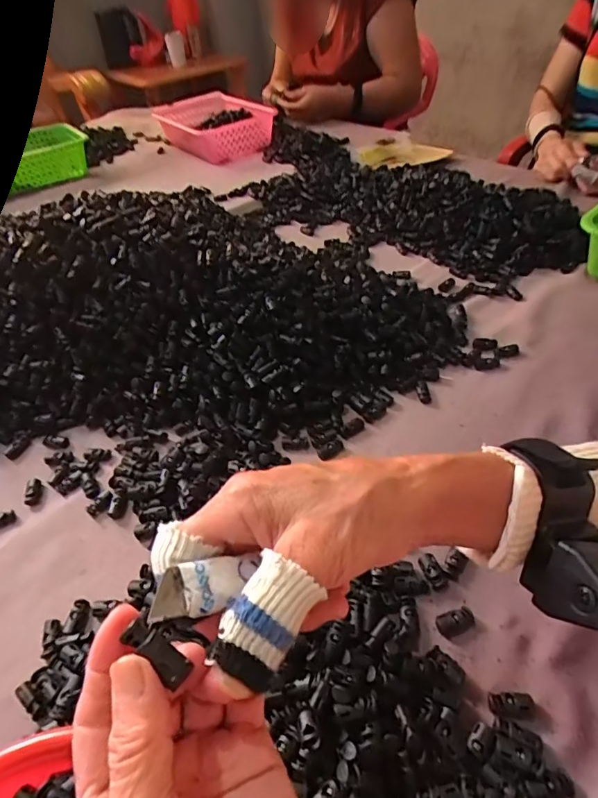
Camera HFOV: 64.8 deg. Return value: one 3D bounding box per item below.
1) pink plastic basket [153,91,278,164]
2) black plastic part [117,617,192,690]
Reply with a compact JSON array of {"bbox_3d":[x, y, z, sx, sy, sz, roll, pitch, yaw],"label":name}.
[{"bbox_3d":[-0.218,-0.684,1.177,0.225,0.070,0.339,-27,48,-19],"label":"pink plastic basket"},{"bbox_3d":[-0.049,0.088,0.166,0.025,0.004,0.009,36,57,14],"label":"black plastic part"}]

